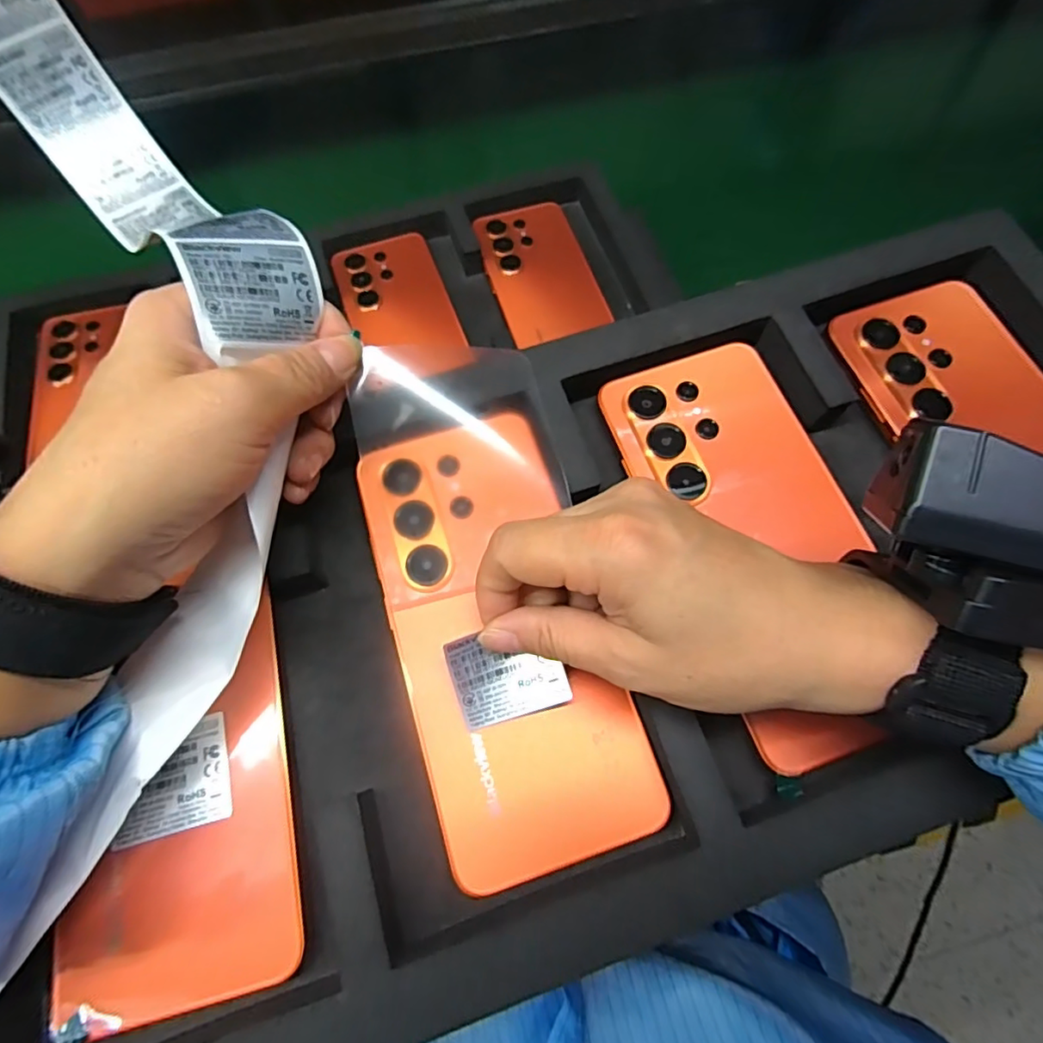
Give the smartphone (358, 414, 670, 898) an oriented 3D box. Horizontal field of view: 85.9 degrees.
[{"bbox_3d":[-0.009,0.038,0.210,0.077,0.014,0.168,-15,70,-5],"label":"smartphone"}]

